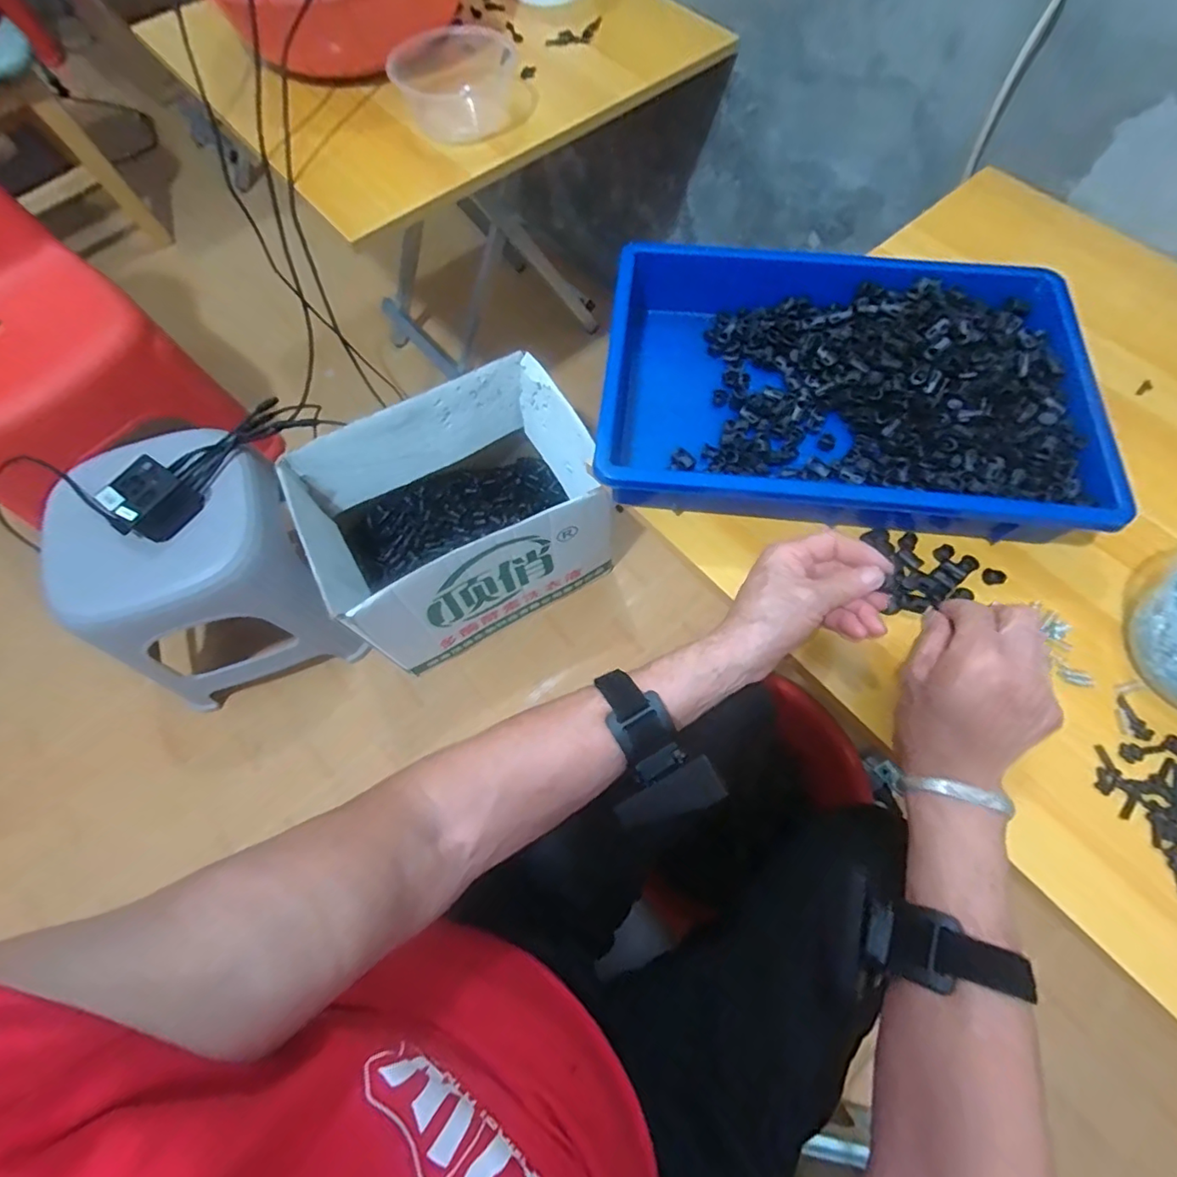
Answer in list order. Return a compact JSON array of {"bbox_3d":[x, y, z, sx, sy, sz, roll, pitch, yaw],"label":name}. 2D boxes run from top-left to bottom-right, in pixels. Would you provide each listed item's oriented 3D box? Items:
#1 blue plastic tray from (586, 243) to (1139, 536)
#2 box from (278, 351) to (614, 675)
[{"bbox_3d":[0.200,-0.171,0.454,0.362,0.063,0.258,5,67,3],"label":"blue plastic tray"},{"bbox_3d":[-0.192,-0.106,0.847,0.393,0.247,0.284,-31,70,-11],"label":"box"}]

